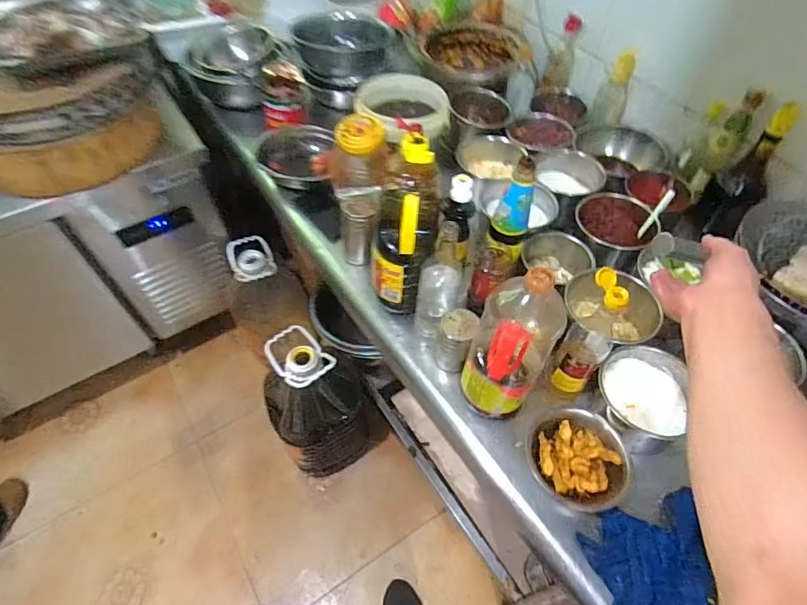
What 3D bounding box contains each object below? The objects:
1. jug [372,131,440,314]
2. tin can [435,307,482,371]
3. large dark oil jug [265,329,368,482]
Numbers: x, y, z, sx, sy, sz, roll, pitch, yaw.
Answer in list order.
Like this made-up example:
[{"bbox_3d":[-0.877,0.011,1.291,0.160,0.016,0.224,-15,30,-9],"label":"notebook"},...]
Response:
[{"bbox_3d":[0.007,-0.115,0.773,0.121,0.298,0.121,5,54,3],"label":"jug"},{"bbox_3d":[0.087,0.068,0.781,0.061,0.117,0.072,17,55,11],"label":"tin can"},{"bbox_3d":[-0.236,0.292,1.317,0.257,0.481,0.249,-7,54,-6],"label":"large dark oil jug"}]

